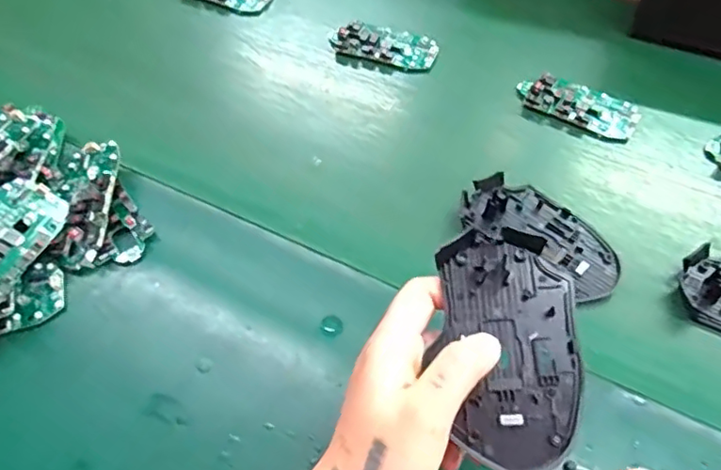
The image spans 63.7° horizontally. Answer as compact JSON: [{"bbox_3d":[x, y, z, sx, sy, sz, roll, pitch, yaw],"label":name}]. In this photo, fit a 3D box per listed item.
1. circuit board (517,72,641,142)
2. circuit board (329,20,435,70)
[{"bbox_3d":[0.180,-0.111,0.480,0.097,0.013,0.047,24,60,16],"label":"circuit board"},{"bbox_3d":[0.022,-0.175,0.528,0.094,0.016,0.042,14,57,10],"label":"circuit board"}]

